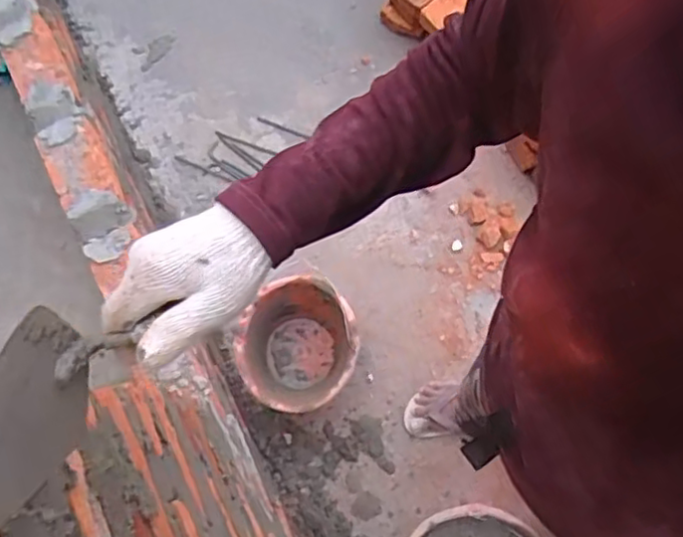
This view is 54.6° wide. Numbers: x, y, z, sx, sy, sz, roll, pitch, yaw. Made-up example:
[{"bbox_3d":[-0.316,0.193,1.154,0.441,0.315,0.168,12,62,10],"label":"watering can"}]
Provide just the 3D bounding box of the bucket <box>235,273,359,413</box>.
[{"bbox_3d":[-0.076,0.174,1.335,0.220,0.168,0.219,-5,77,1],"label":"bucket"}]

